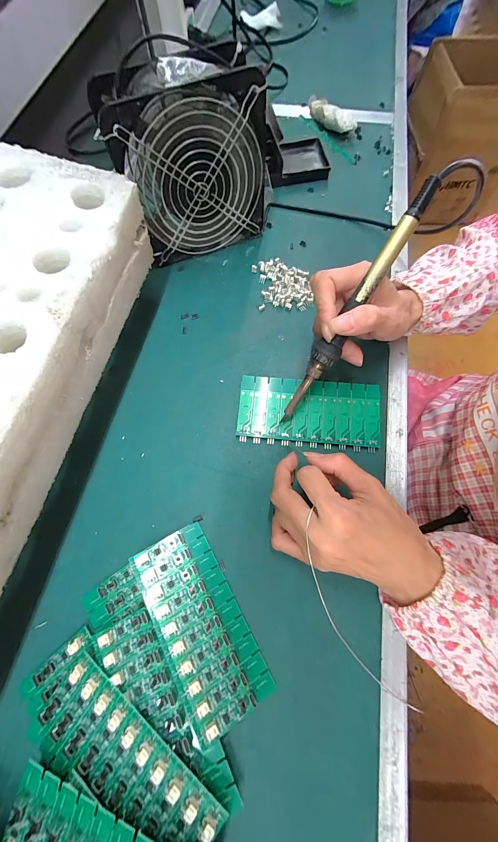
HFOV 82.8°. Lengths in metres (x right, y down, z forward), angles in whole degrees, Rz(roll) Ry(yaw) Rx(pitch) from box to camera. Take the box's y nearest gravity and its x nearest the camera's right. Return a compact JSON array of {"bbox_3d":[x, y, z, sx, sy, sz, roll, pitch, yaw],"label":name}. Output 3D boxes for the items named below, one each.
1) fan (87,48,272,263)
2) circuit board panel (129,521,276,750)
[{"bbox_3d":[-0.058,-0.268,0.301,0.157,0.150,0.060,-20,73,-8],"label":"fan"},{"bbox_3d":[-0.040,0.158,0.226,0.060,0.016,0.135,-27,74,-10],"label":"circuit board panel"}]

